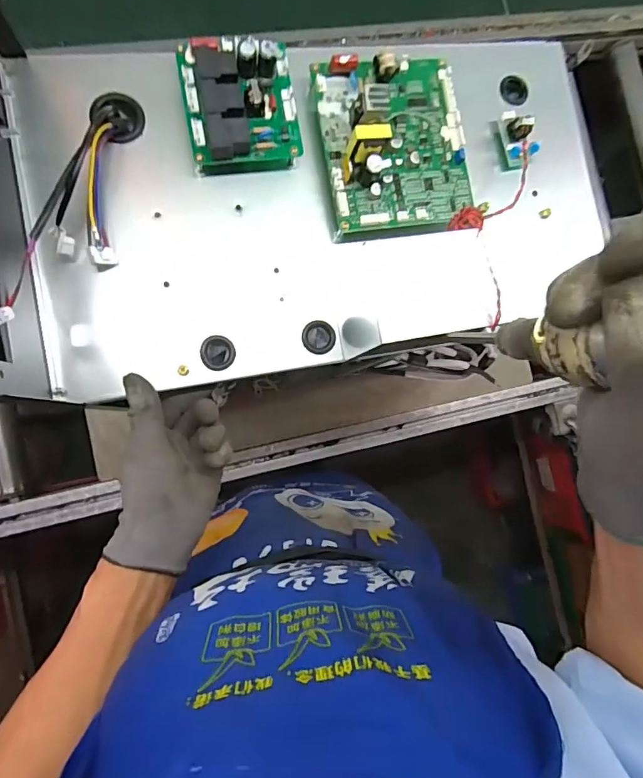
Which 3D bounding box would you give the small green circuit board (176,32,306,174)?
[{"bbox_3d":[-0.067,-0.235,0.404,0.090,0.044,0.103,-9,85,-7],"label":"small green circuit board"}]

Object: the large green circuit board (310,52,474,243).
[{"bbox_3d":[0.066,-0.213,0.414,0.127,0.042,0.151,-9,85,-7],"label":"large green circuit board"}]

